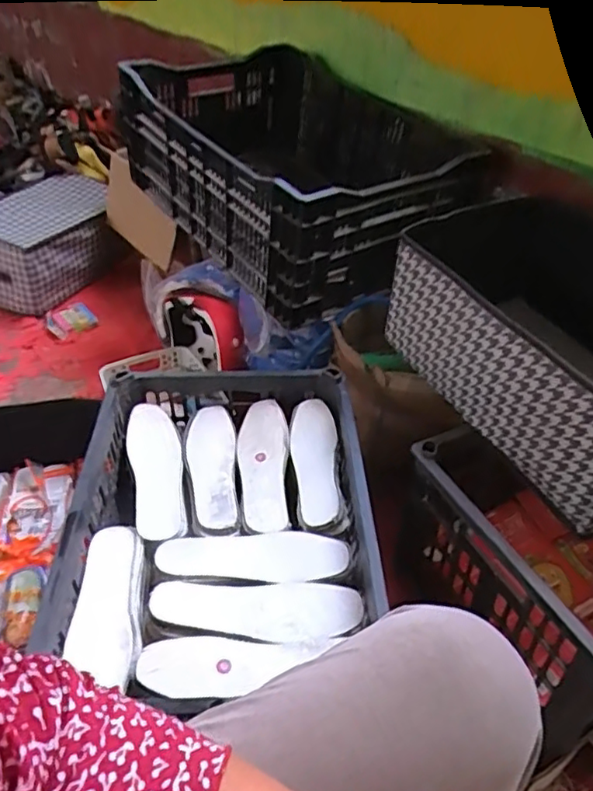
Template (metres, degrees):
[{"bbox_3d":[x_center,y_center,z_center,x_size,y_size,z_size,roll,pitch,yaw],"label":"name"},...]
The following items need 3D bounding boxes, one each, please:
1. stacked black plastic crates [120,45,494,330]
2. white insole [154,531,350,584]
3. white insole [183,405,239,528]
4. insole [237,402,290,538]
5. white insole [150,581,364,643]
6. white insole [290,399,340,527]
[{"bbox_3d":[-0.006,-0.418,1.125,0.426,0.282,0.569,-26,45,-28],"label":"stacked black plastic crates"},{"bbox_3d":[-0.052,0.189,0.719,0.220,0.005,0.073,-1,39,0],"label":"white insole"},{"bbox_3d":[-0.118,0.092,0.825,0.066,0.008,0.215,-5,39,-5],"label":"white insole"},{"bbox_3d":[-0.046,0.091,0.829,0.071,0.022,0.228,-3,39,-2],"label":"insole"},{"bbox_3d":[-0.043,0.233,0.662,0.224,0.010,0.068,0,39,1],"label":"white insole"},{"bbox_3d":[0.026,0.086,0.828,0.062,0.031,0.208,-3,39,-2],"label":"white insole"}]

